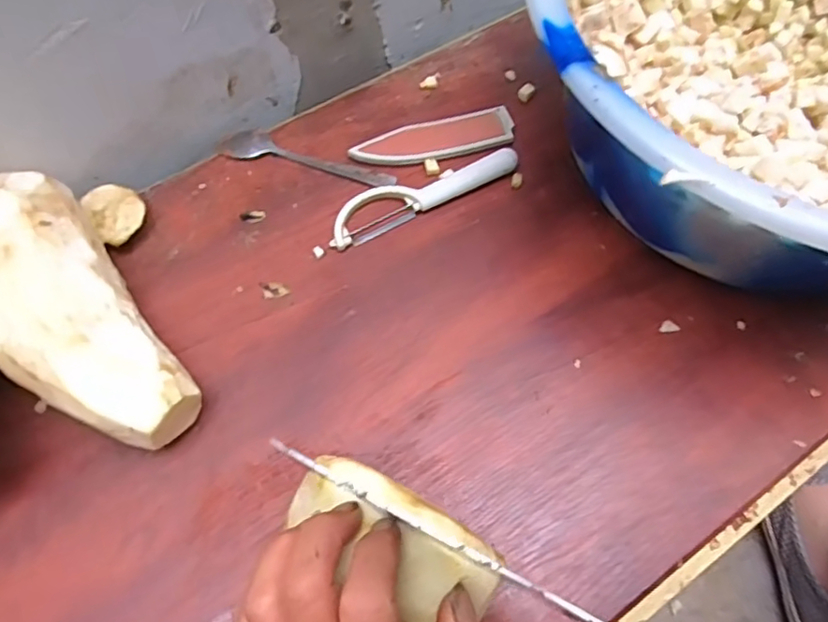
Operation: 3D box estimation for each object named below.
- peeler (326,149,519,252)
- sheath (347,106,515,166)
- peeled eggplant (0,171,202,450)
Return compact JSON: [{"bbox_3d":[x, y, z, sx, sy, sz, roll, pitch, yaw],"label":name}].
[{"bbox_3d":[0.006,-0.084,0.418,0.142,0.009,0.031,-27,68,-12],"label":"peeler"},{"bbox_3d":[0.015,-0.125,0.440,0.118,0.005,0.034,-14,66,-7],"label":"sheath"},{"bbox_3d":[-0.195,0.006,0.340,0.074,0.081,0.179,-35,66,-12],"label":"peeled eggplant"}]

